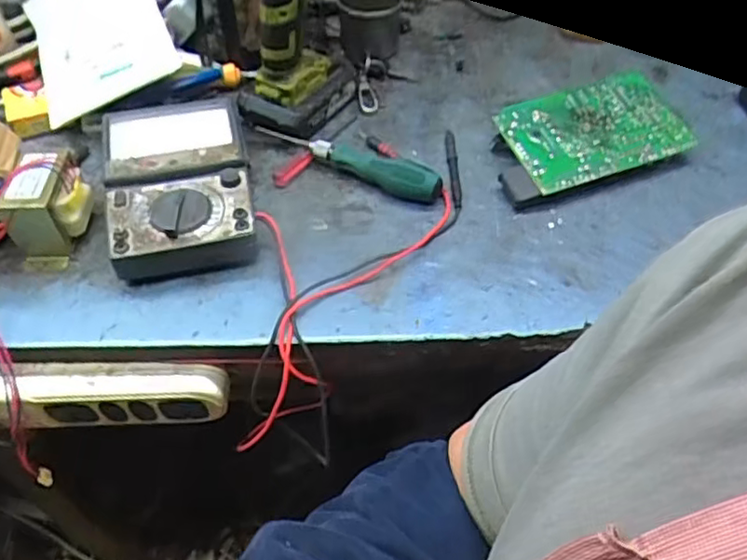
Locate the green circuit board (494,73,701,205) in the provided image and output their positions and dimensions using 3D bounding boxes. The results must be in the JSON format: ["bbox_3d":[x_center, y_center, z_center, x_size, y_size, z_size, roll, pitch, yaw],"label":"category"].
[{"bbox_3d":[0.186,-0.131,0.586,0.182,0.036,0.100,-17,52,-15],"label":"green circuit board"}]

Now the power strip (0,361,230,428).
[{"bbox_3d":[-0.195,0.086,0.487,0.169,0.057,0.027,-3,50,-4],"label":"power strip"}]

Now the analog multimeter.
[{"bbox_3d":[-0.158,-0.081,0.526,0.112,0.043,0.175,-10,51,-10],"label":"analog multimeter"}]

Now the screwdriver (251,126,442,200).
[{"bbox_3d":[-0.021,-0.110,0.567,0.174,0.029,0.033,26,54,19],"label":"screwdriver"}]

